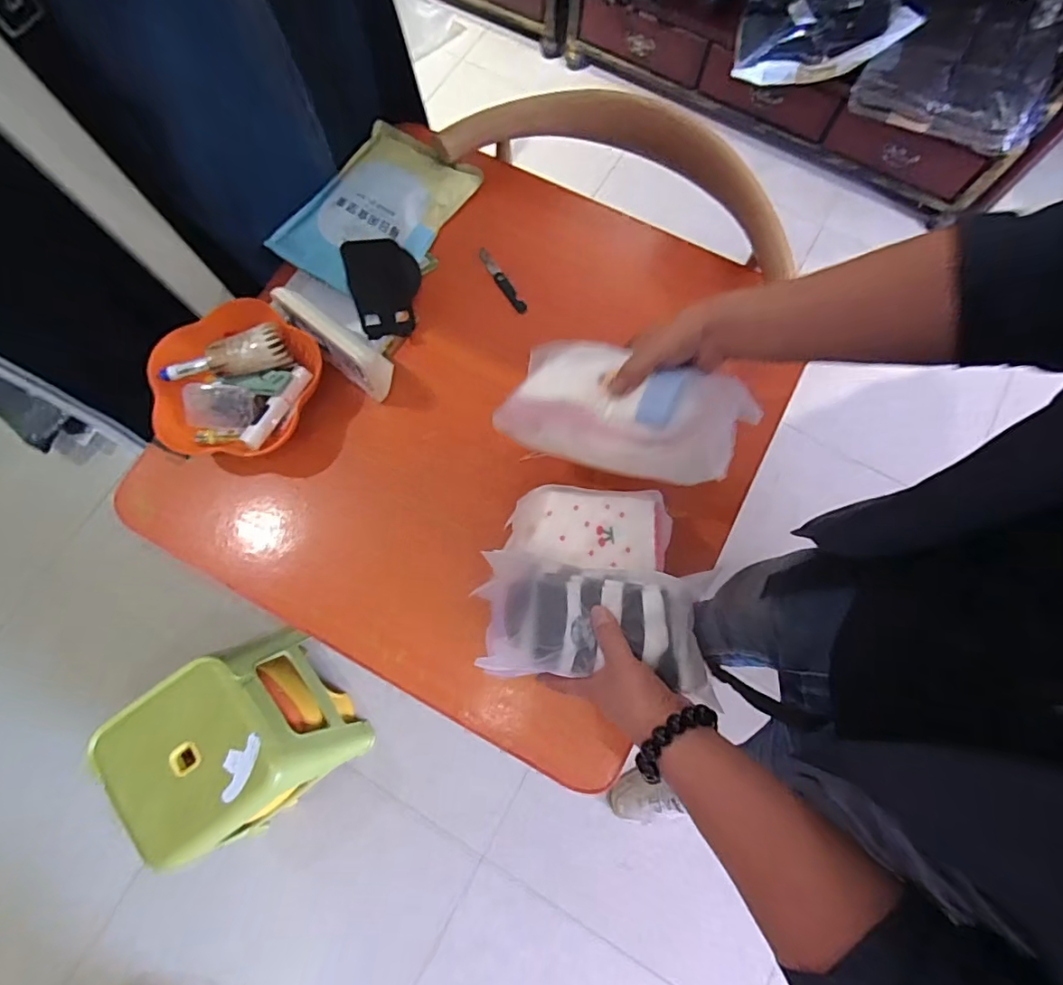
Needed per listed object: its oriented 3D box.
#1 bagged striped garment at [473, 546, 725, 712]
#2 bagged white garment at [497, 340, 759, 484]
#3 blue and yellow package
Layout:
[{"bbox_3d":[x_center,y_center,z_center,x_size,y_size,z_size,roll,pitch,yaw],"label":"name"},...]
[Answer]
[{"bbox_3d":[0.063,0.116,0.464,0.206,0.056,0.106,7,77,0],"label":"bagged striped garment"},{"bbox_3d":[0.088,-0.079,0.517,0.227,0.062,0.116,11,77,12],"label":"bagged white garment"},{"bbox_3d":[-0.203,-0.374,0.699,0.171,0.032,0.242,31,78,7],"label":"blue and yellow package"}]

